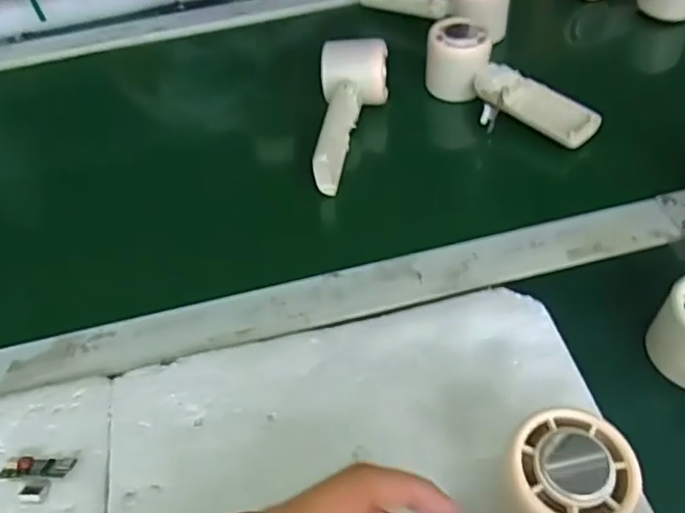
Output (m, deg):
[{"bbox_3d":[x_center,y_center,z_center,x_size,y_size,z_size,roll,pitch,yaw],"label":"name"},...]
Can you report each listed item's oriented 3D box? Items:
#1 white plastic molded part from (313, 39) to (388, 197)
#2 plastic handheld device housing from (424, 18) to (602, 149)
[{"bbox_3d":[0.002,-0.120,0.506,0.054,0.054,0.151,6,64,12],"label":"white plastic molded part"},{"bbox_3d":[0.139,-0.146,0.503,0.073,0.051,0.160,-39,56,-25],"label":"plastic handheld device housing"}]

